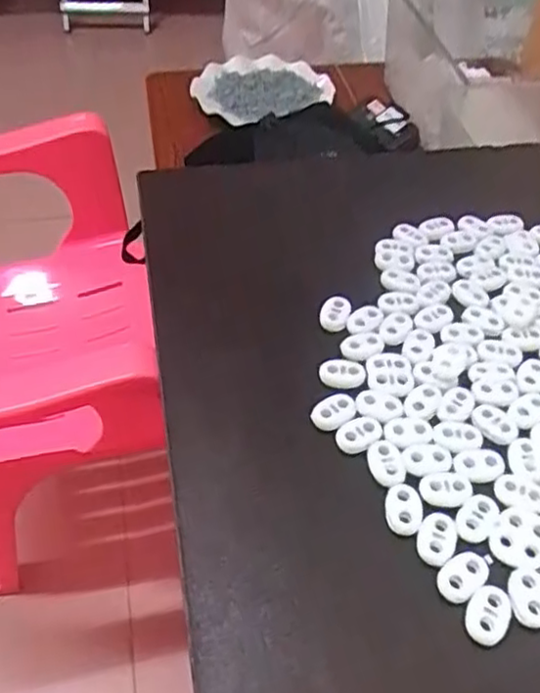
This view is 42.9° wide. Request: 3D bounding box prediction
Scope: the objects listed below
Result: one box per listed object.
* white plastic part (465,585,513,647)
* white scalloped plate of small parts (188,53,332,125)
[{"bbox_3d":[0.084,0.102,0.262,0.016,0.004,0.022,22,51,17],"label":"white plastic part"},{"bbox_3d":[-0.008,-0.350,0.926,0.180,0.032,0.157,19,49,14],"label":"white scalloped plate of small parts"}]

